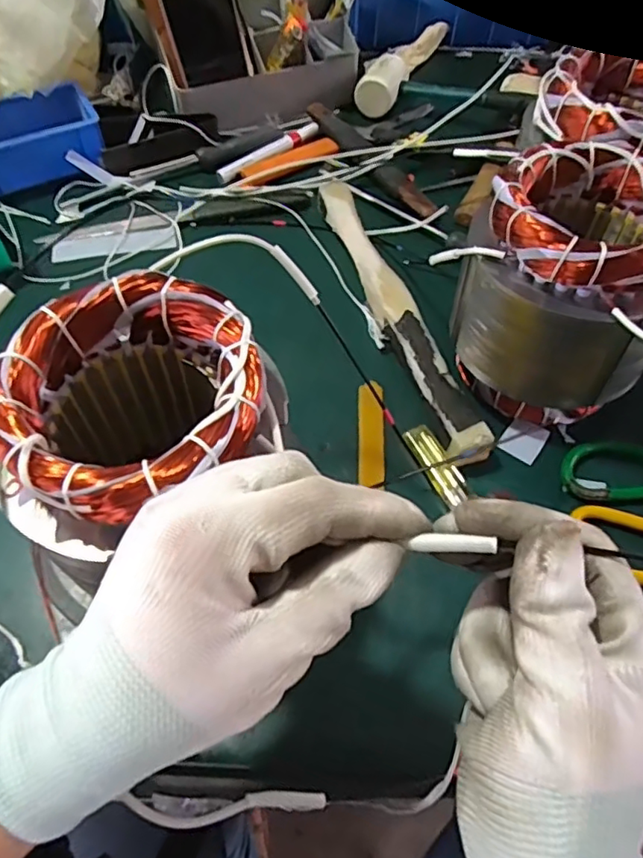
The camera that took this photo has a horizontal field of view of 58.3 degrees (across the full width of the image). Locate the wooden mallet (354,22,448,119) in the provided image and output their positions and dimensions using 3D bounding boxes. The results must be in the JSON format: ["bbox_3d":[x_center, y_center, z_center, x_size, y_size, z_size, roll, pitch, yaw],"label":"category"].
[{"bbox_3d":[0.108,-0.476,0.738,0.045,0.041,0.229,23,61,12],"label":"wooden mallet"}]

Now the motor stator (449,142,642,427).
[{"bbox_3d":[0.180,-0.103,0.424,0.145,0.148,0.133,32,63,17],"label":"motor stator"}]

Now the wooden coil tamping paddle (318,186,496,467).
[{"bbox_3d":[0.058,-0.110,0.506,0.034,0.031,0.320,-17,60,-11],"label":"wooden coil tamping paddle"}]

